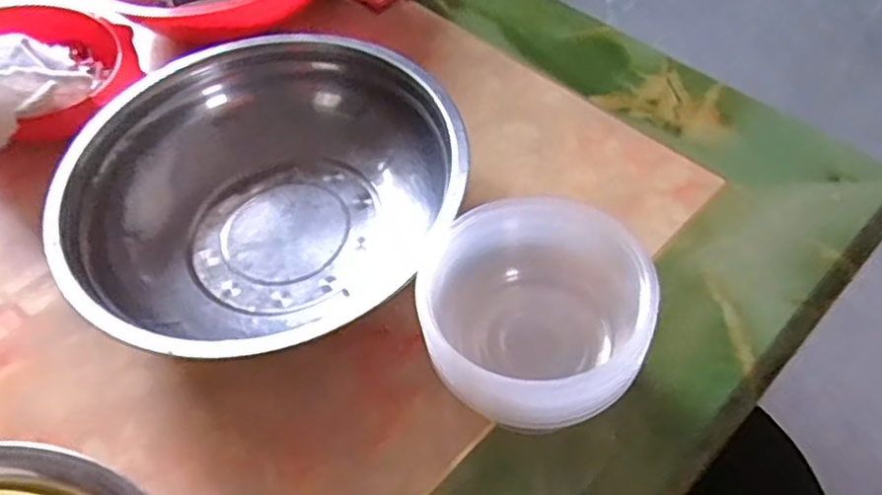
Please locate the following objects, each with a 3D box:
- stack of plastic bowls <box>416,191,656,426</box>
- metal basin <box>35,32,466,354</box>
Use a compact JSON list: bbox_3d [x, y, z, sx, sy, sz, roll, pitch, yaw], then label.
[{"bbox_3d":[0.051,0.044,0.376,0.112,0.102,0.099,5,56,8],"label":"stack of plastic bowls"},{"bbox_3d":[-0.110,-0.031,0.458,0.242,0.079,0.256,23,60,19],"label":"metal basin"}]

